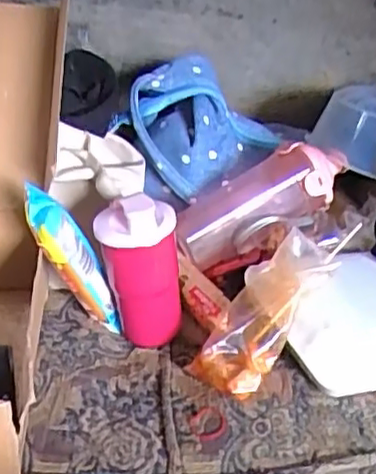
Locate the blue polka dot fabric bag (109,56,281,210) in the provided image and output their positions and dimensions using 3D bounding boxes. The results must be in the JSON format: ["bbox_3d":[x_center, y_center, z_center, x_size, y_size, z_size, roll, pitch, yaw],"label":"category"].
[{"bbox_3d":[0.014,-0.136,0.838,0.185,0.148,0.117,-19,38,-35],"label":"blue polka dot fabric bag"}]

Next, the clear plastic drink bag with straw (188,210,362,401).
[{"bbox_3d":[0.075,0.063,0.637,0.086,0.054,0.188,27,70,33],"label":"clear plastic drink bag with straw"}]

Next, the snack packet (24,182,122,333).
[{"bbox_3d":[-0.103,0.028,0.629,0.041,0.193,0.041,-39,46,-16],"label":"snack packet"}]

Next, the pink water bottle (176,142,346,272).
[{"bbox_3d":[0.079,-0.042,0.772,0.206,0.068,0.084,-30,38,-6],"label":"pink water bottle"}]

